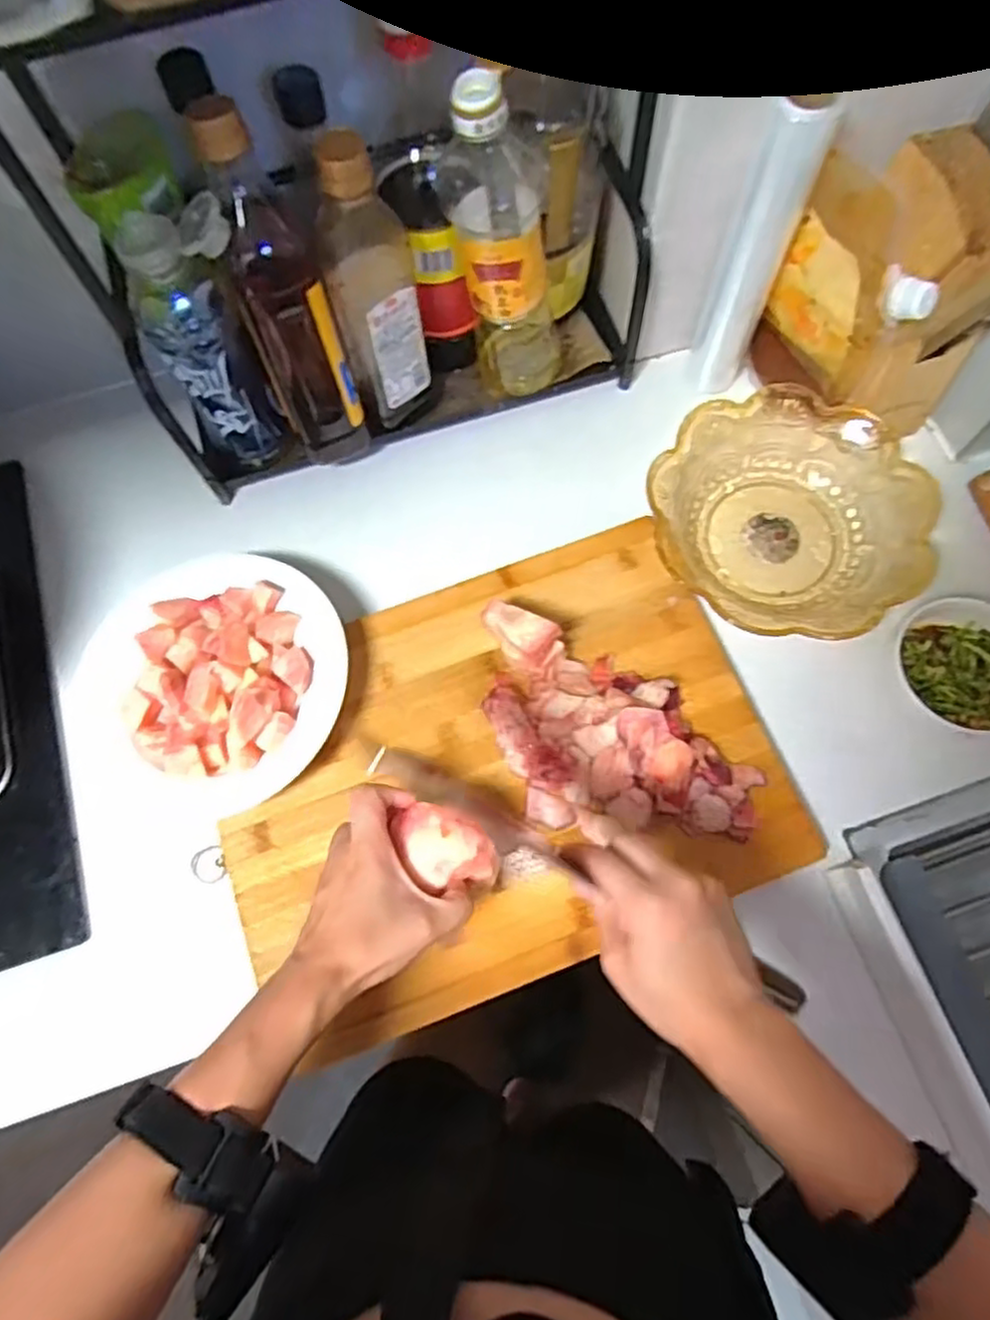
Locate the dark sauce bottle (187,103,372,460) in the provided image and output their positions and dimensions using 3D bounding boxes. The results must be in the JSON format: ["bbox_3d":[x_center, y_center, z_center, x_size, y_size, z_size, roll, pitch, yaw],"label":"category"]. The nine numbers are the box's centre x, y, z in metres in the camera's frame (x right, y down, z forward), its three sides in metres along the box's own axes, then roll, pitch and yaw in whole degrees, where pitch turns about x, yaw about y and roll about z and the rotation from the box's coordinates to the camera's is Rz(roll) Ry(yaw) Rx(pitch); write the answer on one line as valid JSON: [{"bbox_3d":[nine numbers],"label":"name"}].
[{"bbox_3d":[-0.149,-0.253,0.541,0.061,0.256,0.073,-20,71,-4],"label":"dark sauce bottle"}]

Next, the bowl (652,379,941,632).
[{"bbox_3d":[0.246,-0.117,0.614,0.228,0.058,0.223,-1,70,2],"label":"bowl"}]

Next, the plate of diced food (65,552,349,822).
[{"bbox_3d":[-0.219,0.016,0.562,0.207,0.063,0.190,-1,70,2],"label":"plate of diced food"}]

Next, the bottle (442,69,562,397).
[{"bbox_3d":[0.011,-0.311,0.559,0.086,0.250,0.066,-2,70,2],"label":"bottle"}]

